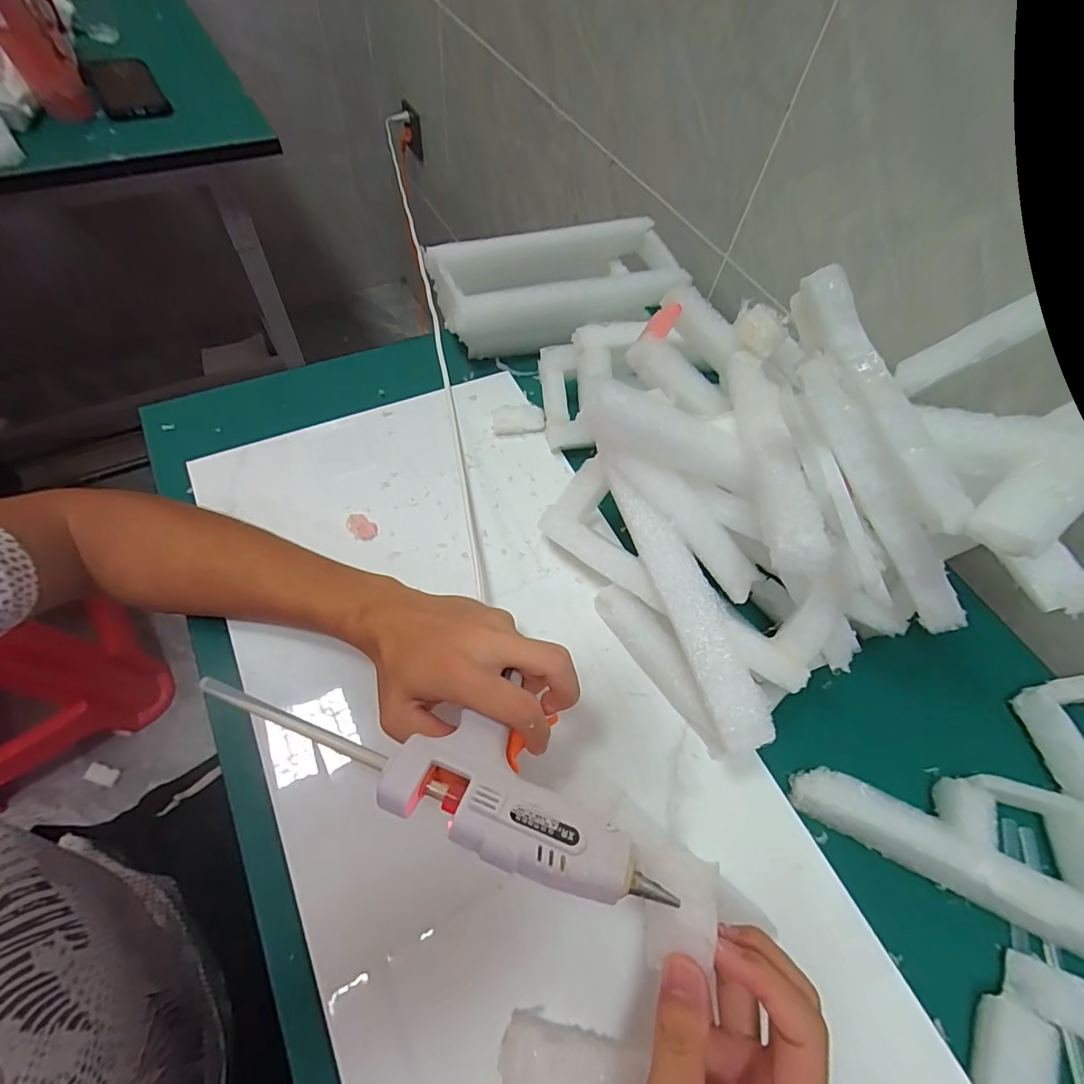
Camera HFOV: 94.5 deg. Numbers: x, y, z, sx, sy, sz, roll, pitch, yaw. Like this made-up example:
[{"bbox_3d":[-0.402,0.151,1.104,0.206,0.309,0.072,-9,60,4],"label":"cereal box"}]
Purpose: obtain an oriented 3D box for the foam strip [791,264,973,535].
[{"bbox_3d":[0.179,-0.073,0.267,0.015,0.027,0.151,-30,88,-17],"label":"foam strip"}]

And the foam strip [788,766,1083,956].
[{"bbox_3d":[0.257,0.199,0.315,0.190,0.039,0.031,27,62,8],"label":"foam strip"}]

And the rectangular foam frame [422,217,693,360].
[{"bbox_3d":[0.015,-0.258,0.514,0.248,0.073,0.089,-12,64,-14],"label":"rectangular foam frame"}]

